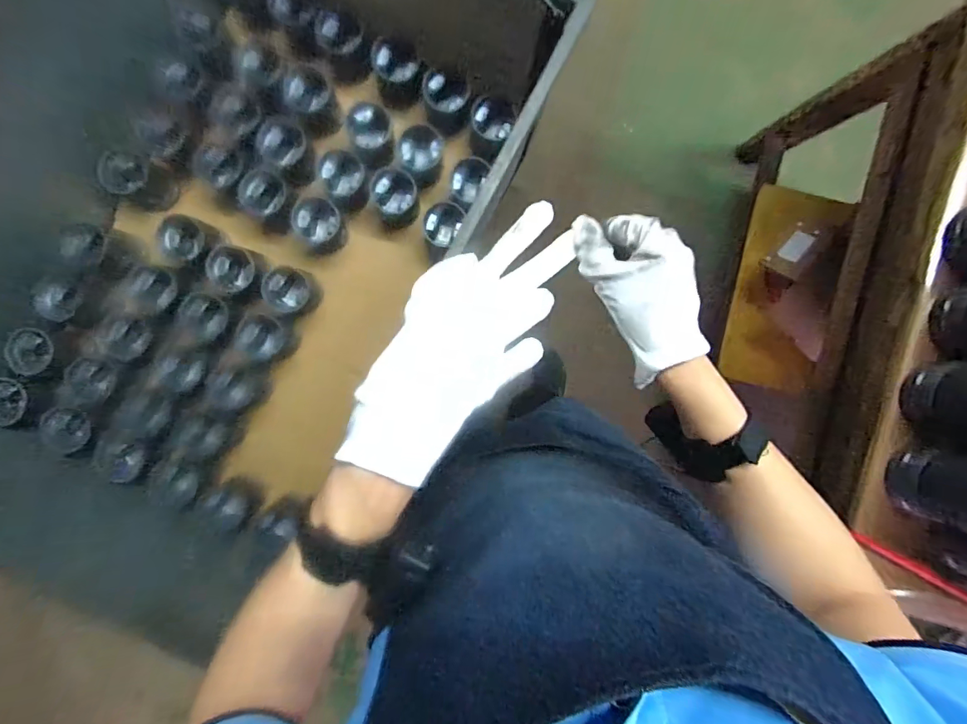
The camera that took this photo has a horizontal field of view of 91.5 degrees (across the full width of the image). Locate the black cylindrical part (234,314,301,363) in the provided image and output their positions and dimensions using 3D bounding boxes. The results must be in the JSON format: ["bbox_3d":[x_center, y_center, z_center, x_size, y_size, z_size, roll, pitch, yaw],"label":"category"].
[{"bbox_3d":[-0.442,-0.049,0.970,0.088,0.088,0.087,0,91,-4],"label":"black cylindrical part"}]

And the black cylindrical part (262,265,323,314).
[{"bbox_3d":[-0.387,-0.144,0.961,0.091,0.109,0.096,0,91,-4],"label":"black cylindrical part"}]

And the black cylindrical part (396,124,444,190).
[{"bbox_3d":[-0.127,-0.418,0.961,0.083,0.103,0.088,0,91,-4],"label":"black cylindrical part"}]

